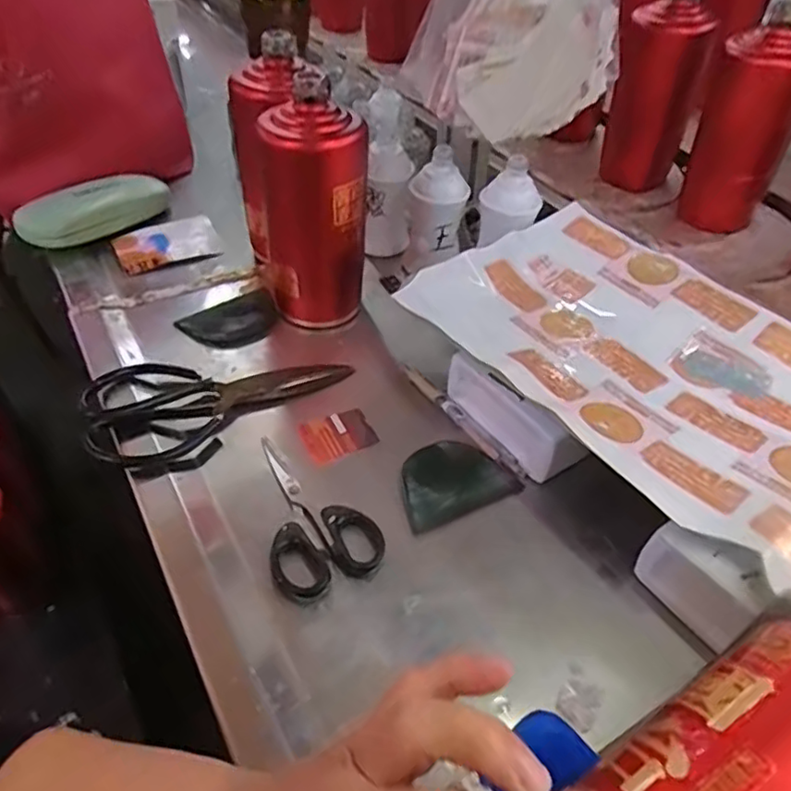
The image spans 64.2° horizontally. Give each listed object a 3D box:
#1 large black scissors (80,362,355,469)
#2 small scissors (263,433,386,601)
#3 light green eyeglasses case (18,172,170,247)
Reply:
[{"bbox_3d":[-0.140,-0.010,0.481,0.190,0.030,0.097,-28,52,-25],"label":"large black scissors"},{"bbox_3d":[-0.062,0.074,0.411,0.068,0.010,0.121,-24,50,-22],"label":"small scissors"},{"bbox_3d":[-0.300,-0.185,0.638,0.048,0.053,0.157,34,54,29],"label":"light green eyeglasses case"}]

